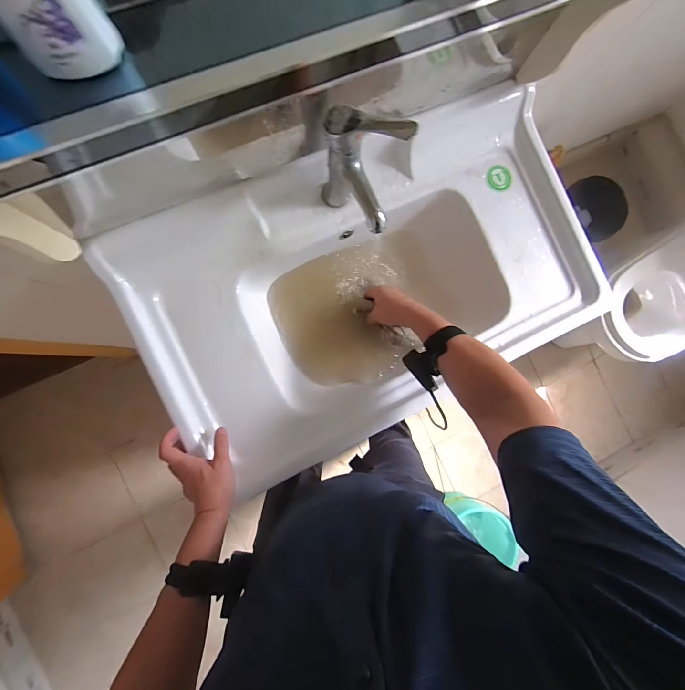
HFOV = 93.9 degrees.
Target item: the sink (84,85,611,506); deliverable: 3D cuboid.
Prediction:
[{"bbox_3d":[0.059,-0.109,0.594,0.790,0.154,0.449,-26,90,-5],"label":"sink"}]

